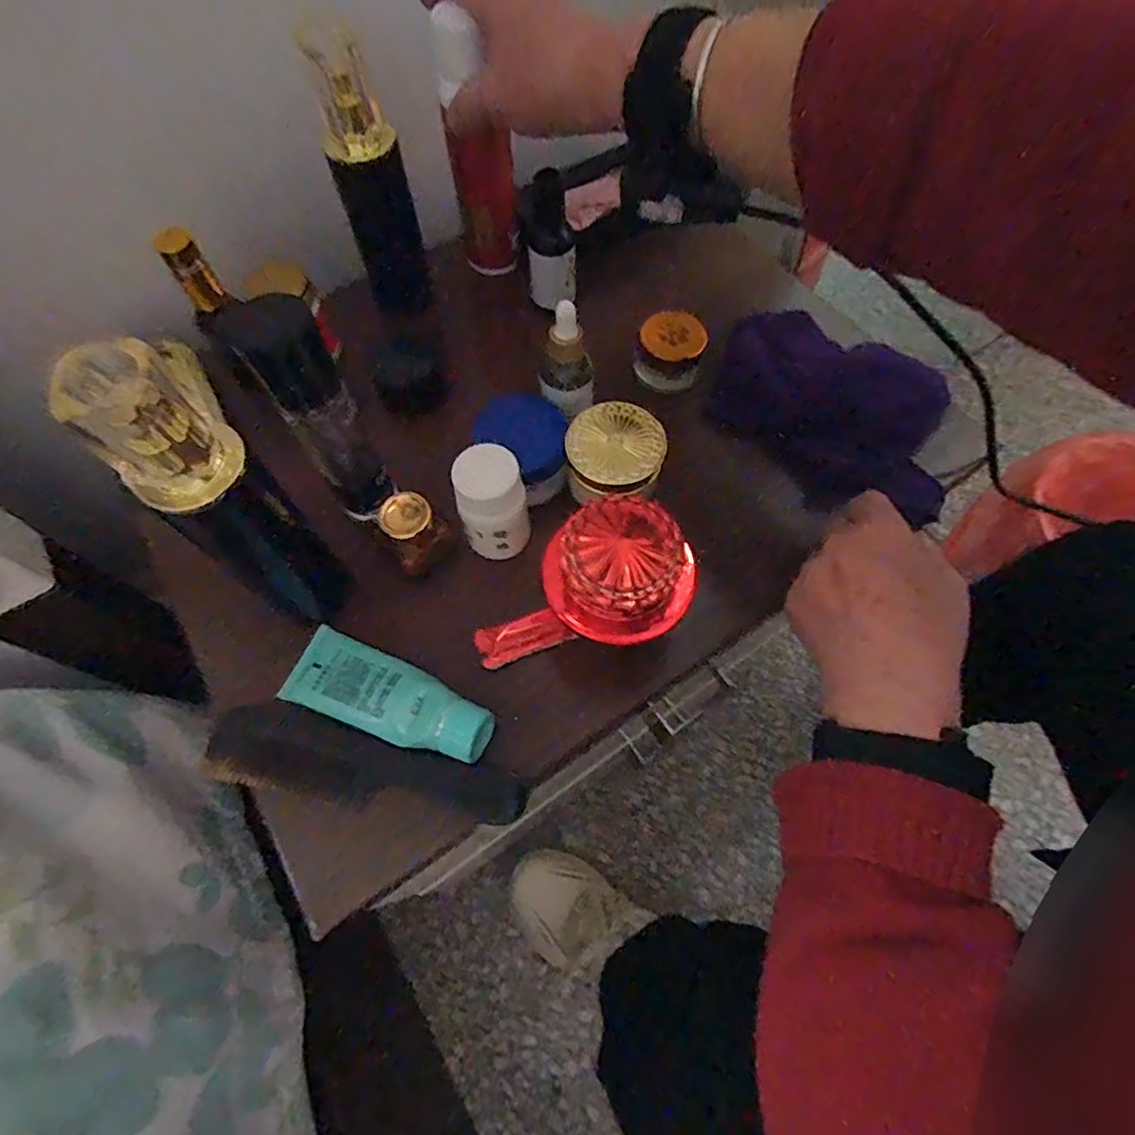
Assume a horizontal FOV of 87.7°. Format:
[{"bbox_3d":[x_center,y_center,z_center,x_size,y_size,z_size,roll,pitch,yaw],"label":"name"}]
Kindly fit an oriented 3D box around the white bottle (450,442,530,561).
[{"bbox_3d":[-0.042,-0.035,0.332,0.035,0.064,0.034,-16,65,-7],"label":"white bottle"}]

